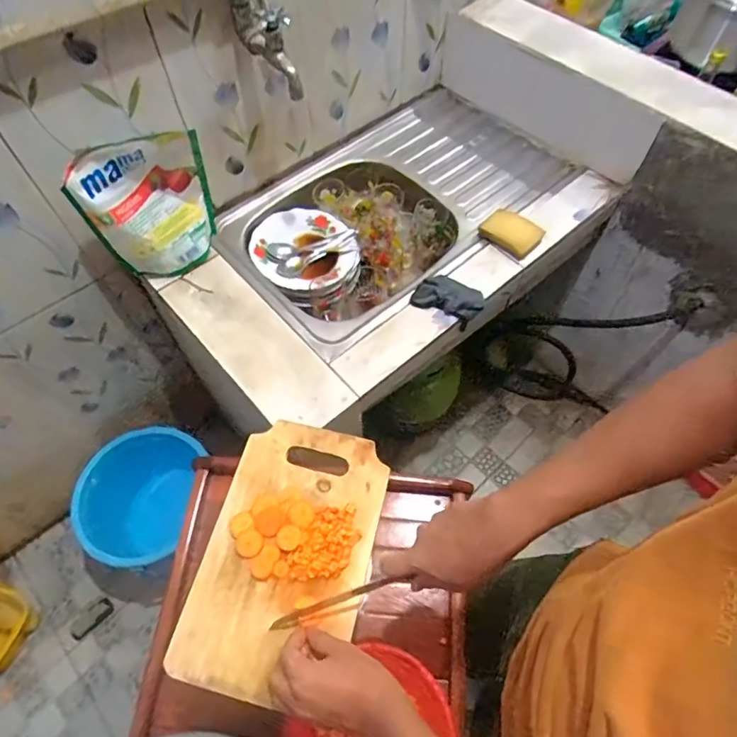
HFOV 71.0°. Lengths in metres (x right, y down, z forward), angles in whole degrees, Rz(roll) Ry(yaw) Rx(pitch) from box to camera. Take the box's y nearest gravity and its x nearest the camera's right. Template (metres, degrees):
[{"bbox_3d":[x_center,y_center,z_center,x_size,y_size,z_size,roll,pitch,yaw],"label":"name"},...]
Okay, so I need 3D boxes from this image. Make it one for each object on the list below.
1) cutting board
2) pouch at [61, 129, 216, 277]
[{"bbox_3d":[-0.090,0.203,0.584,0.181,0.021,0.290,12,61,7],"label":"cutting board"},{"bbox_3d":[-0.341,-0.253,0.826,0.197,0.221,0.060,-29,64,-15],"label":"pouch"}]

